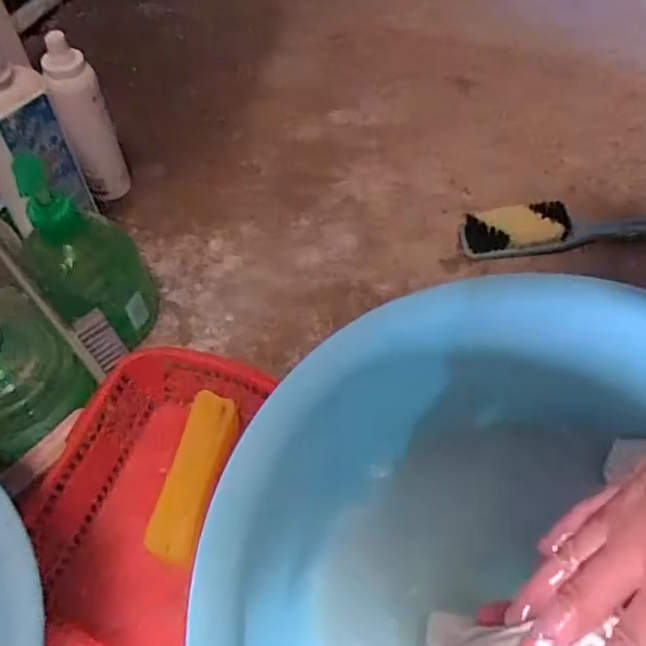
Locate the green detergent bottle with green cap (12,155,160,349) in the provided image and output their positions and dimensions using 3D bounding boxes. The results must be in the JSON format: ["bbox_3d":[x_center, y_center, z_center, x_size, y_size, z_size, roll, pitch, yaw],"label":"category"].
[{"bbox_3d":[-0.171,-0.038,0.449,0.071,0.155,0.059,-21,62,-11],"label":"green detergent bottle with green cap"}]

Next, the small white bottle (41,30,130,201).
[{"bbox_3d":[-0.205,-0.173,0.539,0.039,0.141,0.039,-17,61,-9],"label":"small white bottle"}]

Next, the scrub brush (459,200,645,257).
[{"bbox_3d":[0.238,-0.087,0.546,0.226,0.030,0.037,-3,60,-1],"label":"scrub brush"}]

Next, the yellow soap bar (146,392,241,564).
[{"bbox_3d":[-0.081,0.095,0.388,0.030,0.021,0.102,13,61,8],"label":"yellow soap bar"}]

